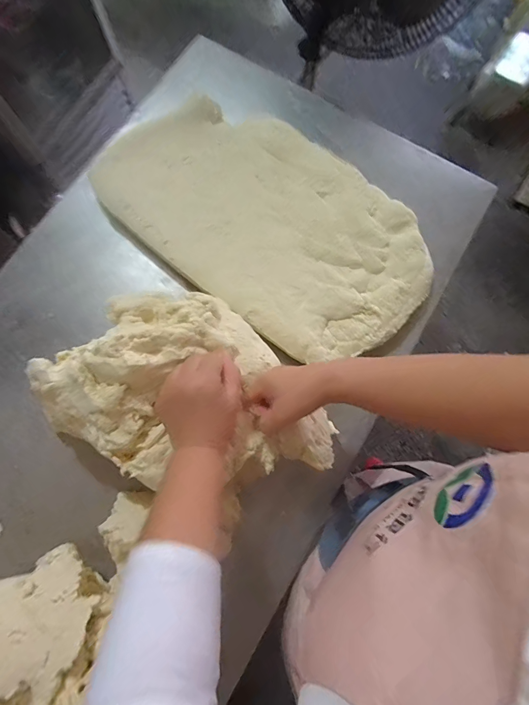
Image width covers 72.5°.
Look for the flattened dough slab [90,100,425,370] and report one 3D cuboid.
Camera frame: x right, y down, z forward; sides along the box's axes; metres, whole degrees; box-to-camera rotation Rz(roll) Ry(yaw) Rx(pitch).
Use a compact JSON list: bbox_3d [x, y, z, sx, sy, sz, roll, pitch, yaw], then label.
[{"bbox_3d":[0.007,-0.218,0.593,0.542,0.043,0.325,39,79,8],"label":"flattened dough slab"}]

